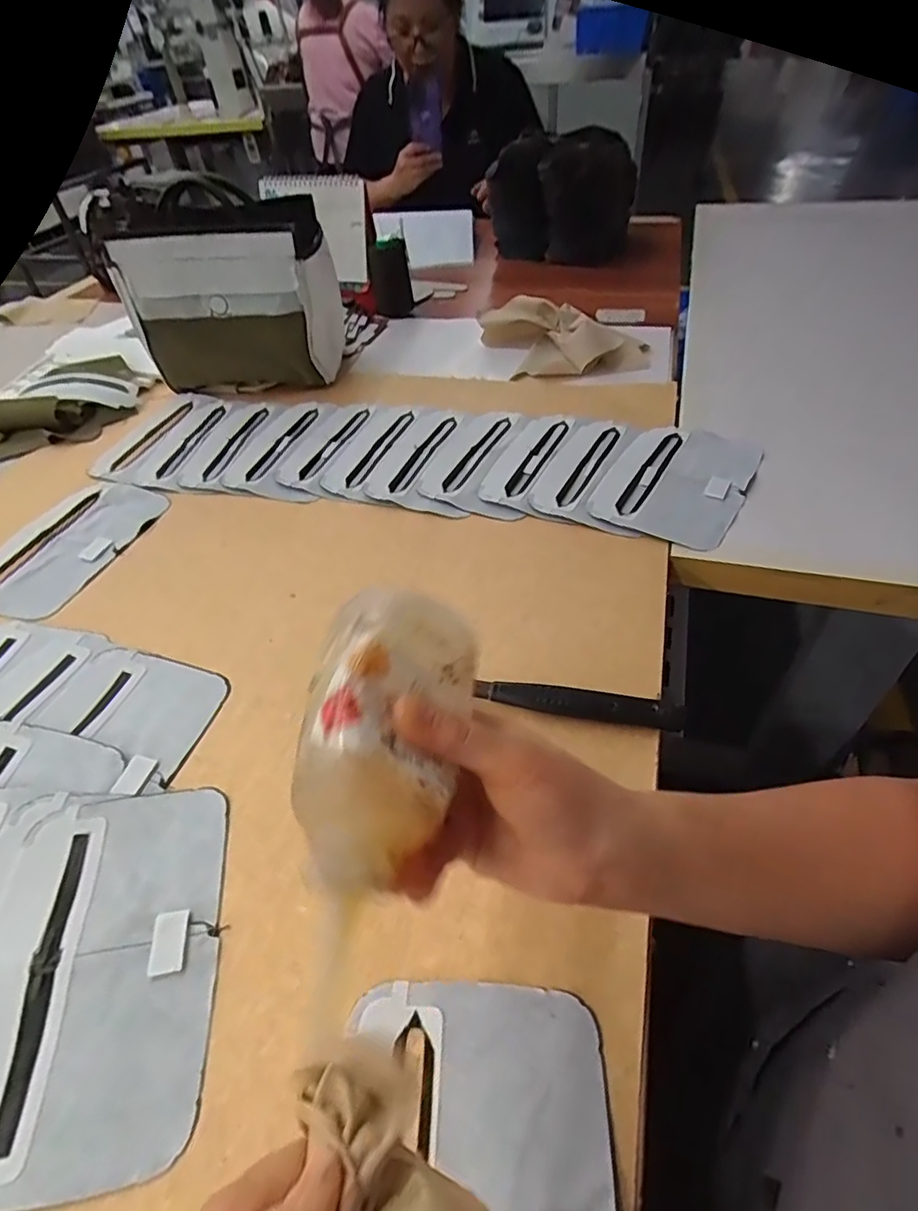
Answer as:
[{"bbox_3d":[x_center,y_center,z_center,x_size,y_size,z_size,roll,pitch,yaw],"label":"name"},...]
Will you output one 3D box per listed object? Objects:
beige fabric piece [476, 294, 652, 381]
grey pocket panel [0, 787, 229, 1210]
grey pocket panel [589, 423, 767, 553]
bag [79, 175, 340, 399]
[{"bbox_3d":[0.150,-0.388,0.826,0.219,0.054,0.155,-6,46,-2],"label":"beige fabric piece"},{"bbox_3d":[-0.208,0.203,0.332,0.128,0.011,0.194,-9,46,-4],"label":"grey pocket panel"},{"bbox_3d":[0.225,-0.132,0.608,0.140,0.020,0.194,21,51,23],"label":"grey pocket panel"},{"bbox_3d":[-0.286,-0.399,0.752,0.244,0.211,0.129,-3,46,2],"label":"bag"}]

